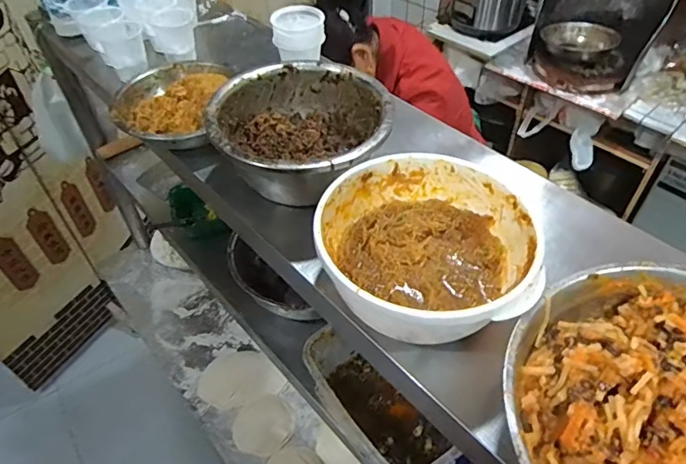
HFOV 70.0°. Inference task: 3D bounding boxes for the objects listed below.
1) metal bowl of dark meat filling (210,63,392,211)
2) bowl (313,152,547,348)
[{"bbox_3d":[-0.043,-0.102,0.528,0.181,0.080,0.179,0,47,0],"label":"metal bowl of dark meat filling"},{"bbox_3d":[0.075,0.013,0.418,0.163,0.067,0.176,0,47,0],"label":"bowl"}]

